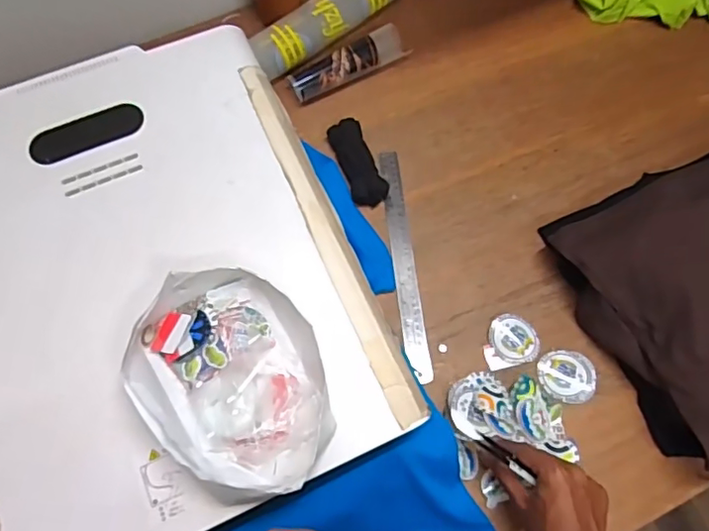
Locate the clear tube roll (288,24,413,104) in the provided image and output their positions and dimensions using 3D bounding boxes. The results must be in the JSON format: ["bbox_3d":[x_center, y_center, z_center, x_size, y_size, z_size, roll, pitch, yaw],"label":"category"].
[{"bbox_3d":[-0.010,-0.300,0.833,0.187,0.038,0.053,-27,73,-10],"label":"clear tube roll"}]

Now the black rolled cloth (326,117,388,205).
[{"bbox_3d":[0.004,-0.143,0.786,0.049,0.027,0.129,-20,72,-8],"label":"black rolled cloth"}]

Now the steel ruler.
[{"bbox_3d":[0.064,-0.009,0.749,0.030,0.006,0.322,-6,70,-3],"label":"steel ruler"}]

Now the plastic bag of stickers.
[{"bbox_3d":[-0.104,0.099,0.506,0.150,0.059,0.201,-39,75,-14],"label":"plastic bag of stickers"}]

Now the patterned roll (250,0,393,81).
[{"bbox_3d":[-0.035,-0.373,0.854,0.267,0.047,0.061,-39,75,-14],"label":"patterned roll"}]

